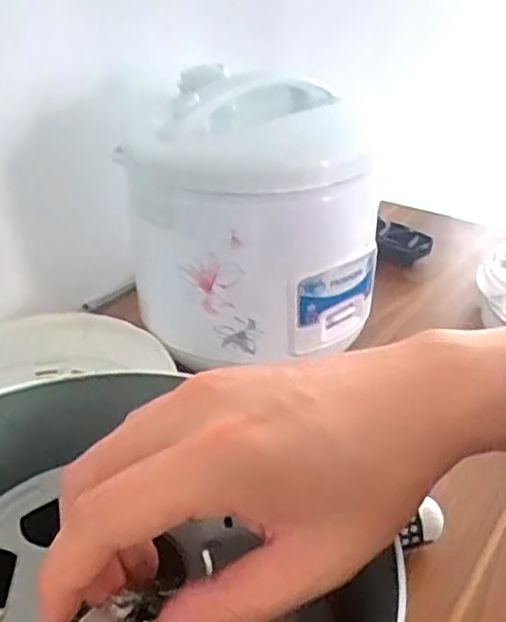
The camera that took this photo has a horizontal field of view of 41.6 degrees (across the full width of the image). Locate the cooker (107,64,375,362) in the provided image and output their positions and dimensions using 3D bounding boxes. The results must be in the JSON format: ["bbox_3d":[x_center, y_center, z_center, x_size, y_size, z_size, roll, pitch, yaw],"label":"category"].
[{"bbox_3d":[0.006,-0.079,0.556,0.202,0.184,0.174,2,31,6],"label":"cooker"}]

